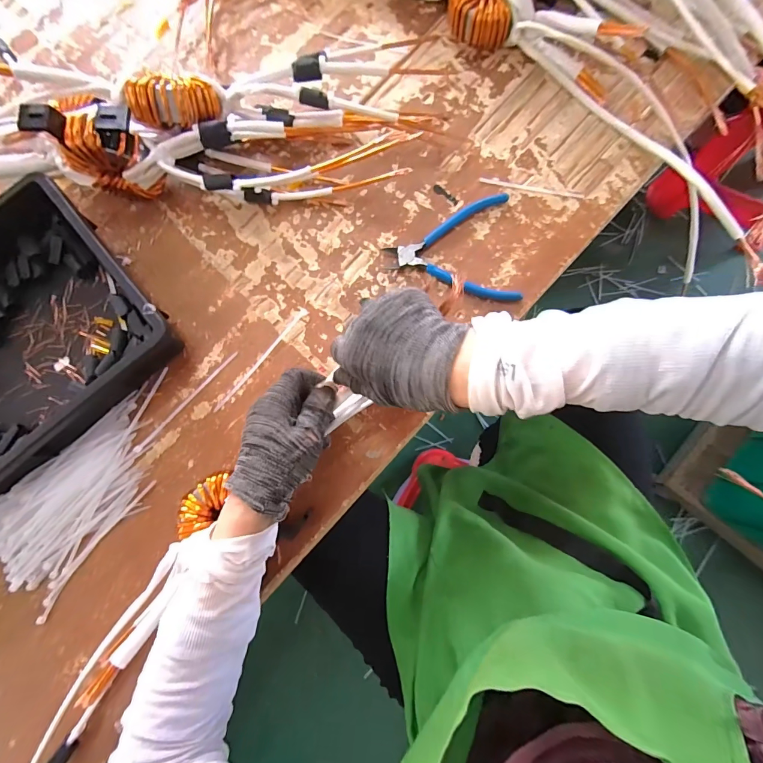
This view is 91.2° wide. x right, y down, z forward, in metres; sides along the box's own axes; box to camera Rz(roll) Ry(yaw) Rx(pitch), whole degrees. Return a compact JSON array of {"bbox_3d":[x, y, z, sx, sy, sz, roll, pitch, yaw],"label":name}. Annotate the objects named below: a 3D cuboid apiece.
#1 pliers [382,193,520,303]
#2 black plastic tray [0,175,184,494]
[{"bbox_3d":[0.076,-0.141,0.406,0.133,0.012,0.122,-5,81,3],"label":"pliers"},{"bbox_3d":[-0.420,-0.011,0.397,0.369,0.067,0.249,-40,81,-2],"label":"black plastic tray"}]

